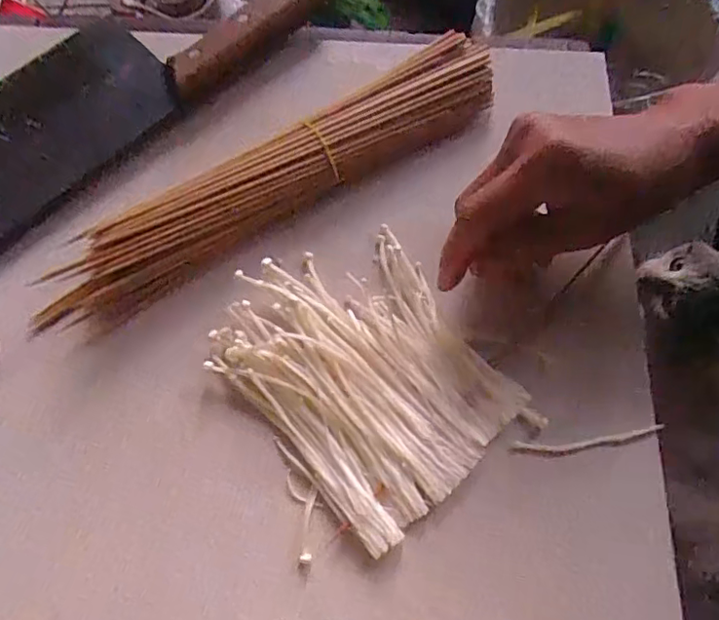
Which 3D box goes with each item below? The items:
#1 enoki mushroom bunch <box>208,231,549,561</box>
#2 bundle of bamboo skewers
[{"bbox_3d":[0.003,0.030,0.296,0.115,0.016,0.142,-37,76,-13],"label":"enoki mushroom bunch"},{"bbox_3d":[-0.042,-0.073,0.322,0.281,0.031,0.043,-32,74,-12],"label":"bundle of bamboo skewers"}]

